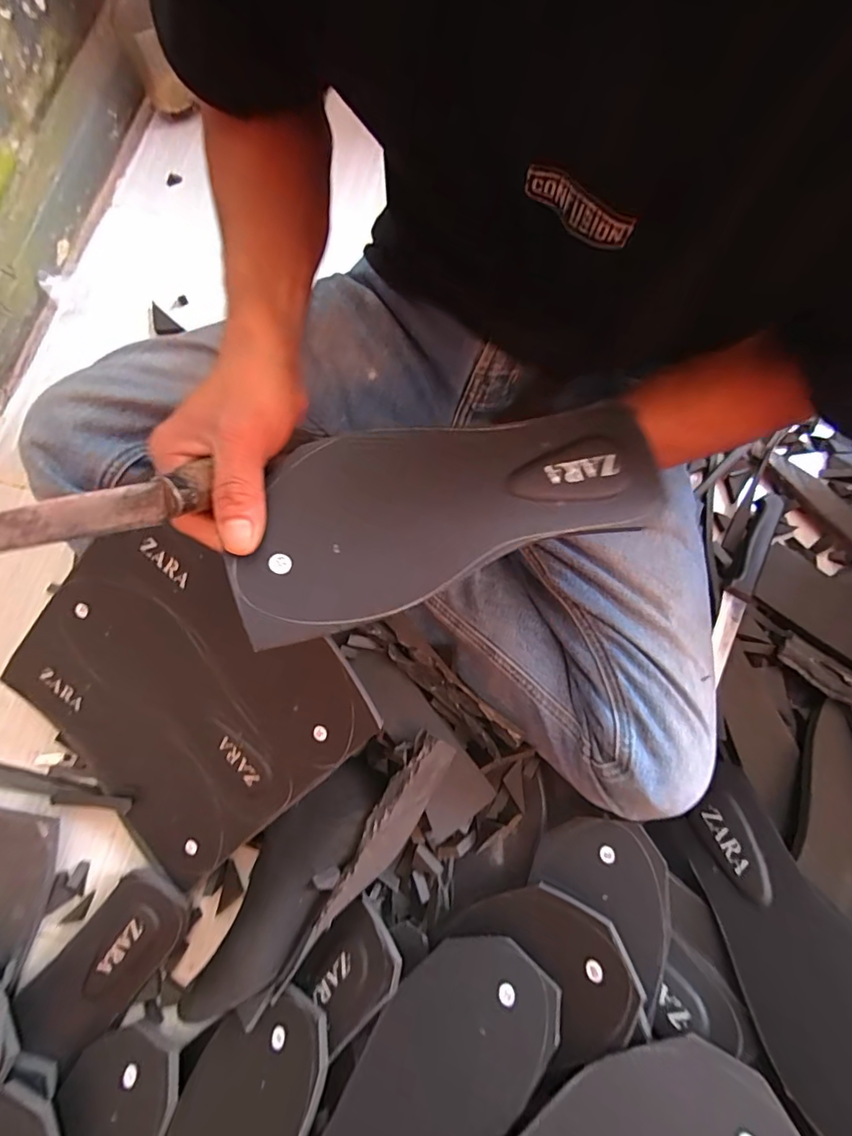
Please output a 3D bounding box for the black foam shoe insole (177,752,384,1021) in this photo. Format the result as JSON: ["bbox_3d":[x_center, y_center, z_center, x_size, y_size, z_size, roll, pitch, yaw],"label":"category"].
[{"bbox_3d":[-0.116,0.258,0.395,0.068,0.034,0.214,33,80,8],"label":"black foam shoe insole"}]

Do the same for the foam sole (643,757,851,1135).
[{"bbox_3d":[0.251,0.264,0.322,0.094,0.012,0.236,-39,35,11],"label":"foam sole"}]

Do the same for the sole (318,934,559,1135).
[{"bbox_3d":[-0.018,0.369,0.324,0.251,0.007,0.099,-45,49,-14],"label":"sole"}]

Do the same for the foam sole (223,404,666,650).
[{"bbox_3d":[0.014,-0.041,0.275,0.247,0.012,0.097,-19,77,-12],"label":"foam sole"}]

